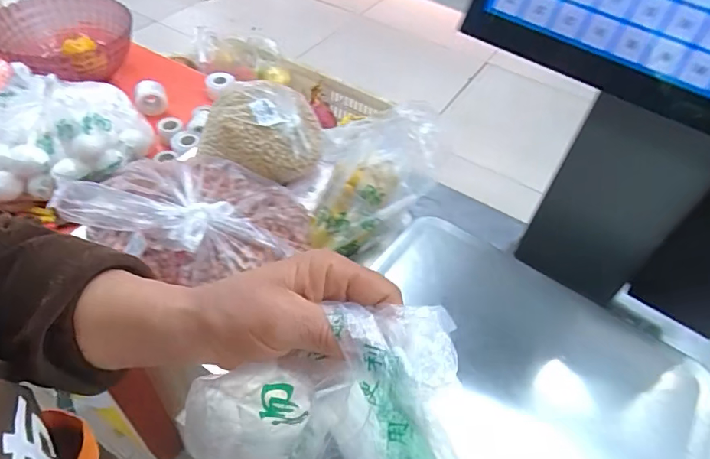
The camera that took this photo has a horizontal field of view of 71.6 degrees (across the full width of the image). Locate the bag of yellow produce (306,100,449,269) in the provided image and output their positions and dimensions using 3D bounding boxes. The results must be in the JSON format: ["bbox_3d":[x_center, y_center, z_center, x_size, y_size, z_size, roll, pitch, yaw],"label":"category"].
[{"bbox_3d":[0.025,-0.074,0.659,0.171,0.101,0.208,11,49,4],"label":"bag of yellow produce"}]

